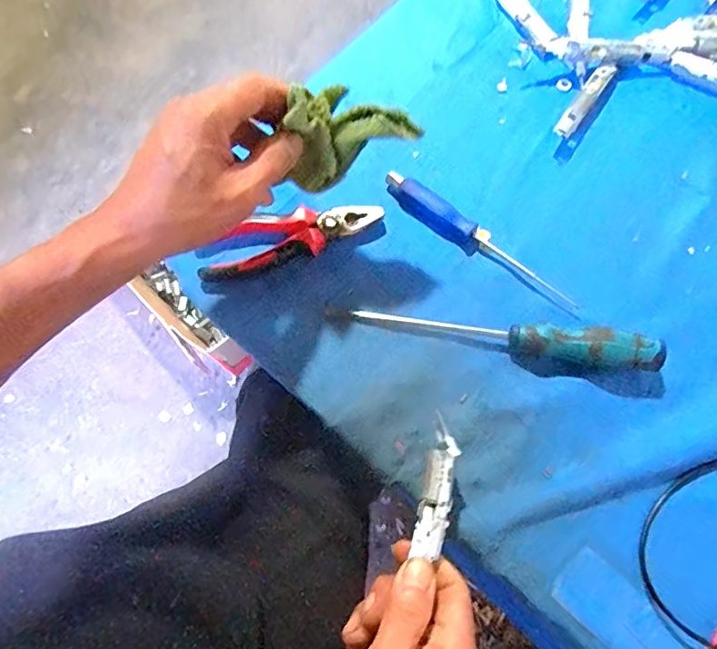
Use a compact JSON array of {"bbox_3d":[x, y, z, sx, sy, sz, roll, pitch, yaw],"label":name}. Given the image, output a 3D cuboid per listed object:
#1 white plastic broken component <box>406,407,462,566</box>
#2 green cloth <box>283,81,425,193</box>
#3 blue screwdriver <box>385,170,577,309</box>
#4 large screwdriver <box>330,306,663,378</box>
[{"bbox_3d":[0.052,0.105,0.337,0.020,0.013,0.087,10,71,6],"label":"white plastic broken component"},{"bbox_3d":[-0.006,-0.132,0.351,0.089,0.067,0.032,-21,71,-5],"label":"green cloth"},{"bbox_3d":[0.099,-0.074,0.432,0.185,0.020,0.029,35,75,14],"label":"blue screwdriver"},{"bbox_3d":[0.099,0.011,0.391,0.248,0.028,0.032,8,71,5],"label":"large screwdriver"}]

